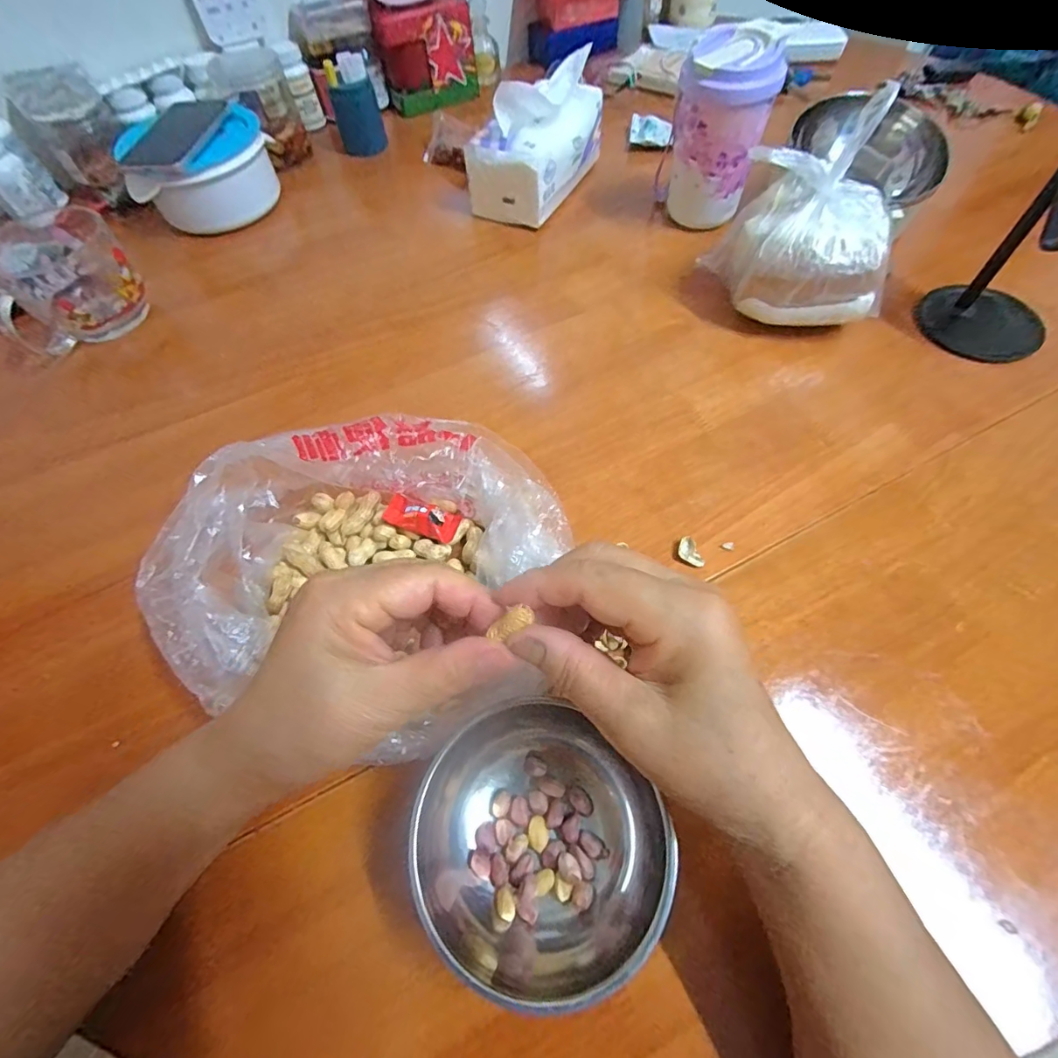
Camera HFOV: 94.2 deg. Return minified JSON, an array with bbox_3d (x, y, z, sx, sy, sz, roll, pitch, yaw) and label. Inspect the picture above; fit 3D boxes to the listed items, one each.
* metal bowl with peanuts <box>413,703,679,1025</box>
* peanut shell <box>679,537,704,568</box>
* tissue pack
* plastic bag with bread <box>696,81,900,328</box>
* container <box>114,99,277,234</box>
[{"bbox_3d":[0.000,0.156,0.241,0.120,0.062,0.116,-2,61,3],"label":"metal bowl with peanuts"},{"bbox_3d":[0.112,0.017,0.343,0.014,0.005,0.022,-18,61,-6],"label":"peanut shell"},{"bbox_3d":[0.011,-0.423,0.538,0.088,0.104,0.165,28,66,18],"label":"tissue pack"},{"bbox_3d":[0.223,-0.234,0.409,0.121,0.114,0.106,-3,61,2],"label":"plastic bag with bread"},{"bbox_3d":[-0.390,-0.419,0.586,0.156,0.086,0.157,36,69,21],"label":"container"}]

